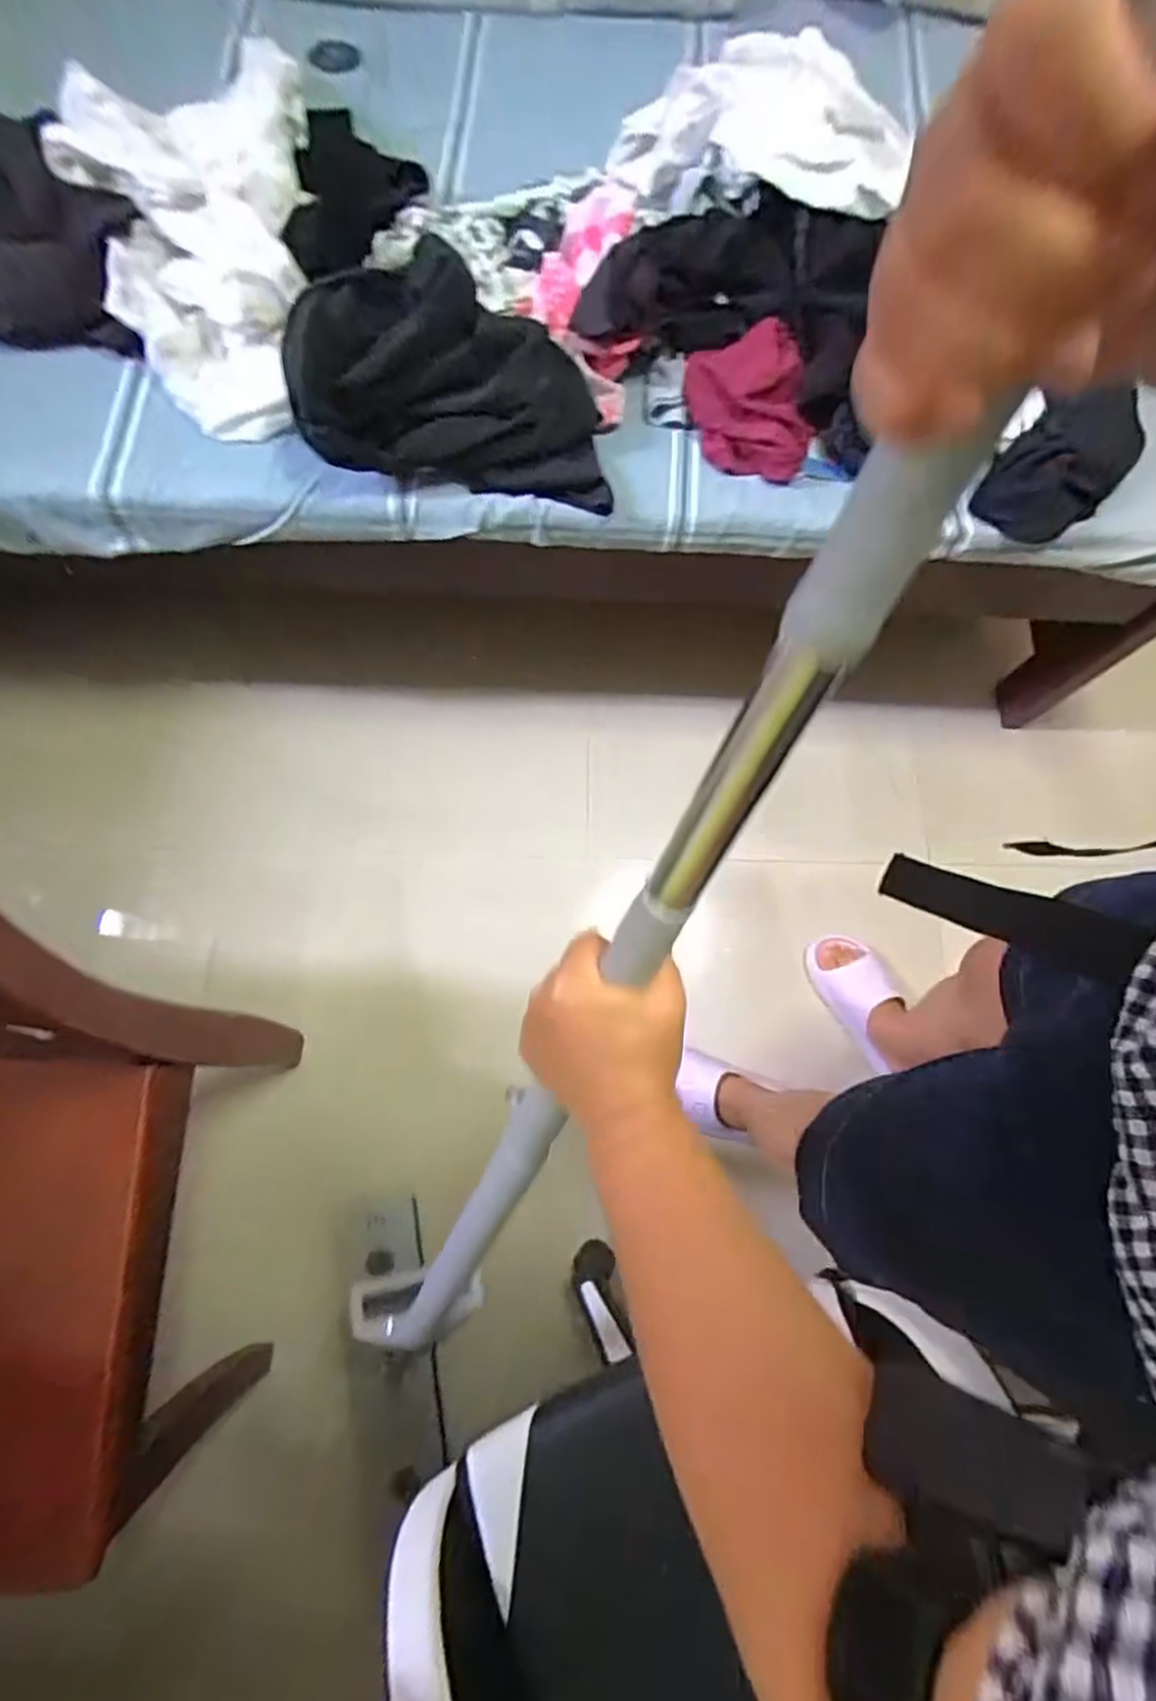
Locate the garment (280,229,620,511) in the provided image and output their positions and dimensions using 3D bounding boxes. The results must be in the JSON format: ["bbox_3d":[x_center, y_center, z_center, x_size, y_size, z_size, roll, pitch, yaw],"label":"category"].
[{"bbox_3d":[-0.135,-0.515,0.775,0.342,0.138,0.195,3,74,0],"label":"garment"}]

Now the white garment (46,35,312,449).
[{"bbox_3d":[-0.450,-0.769,0.847,0.293,0.120,0.567,-16,75,-5],"label":"white garment"}]

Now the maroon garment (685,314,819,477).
[{"bbox_3d":[0.203,-0.521,0.824,0.122,0.078,0.163,-15,75,-5],"label":"maroon garment"}]

